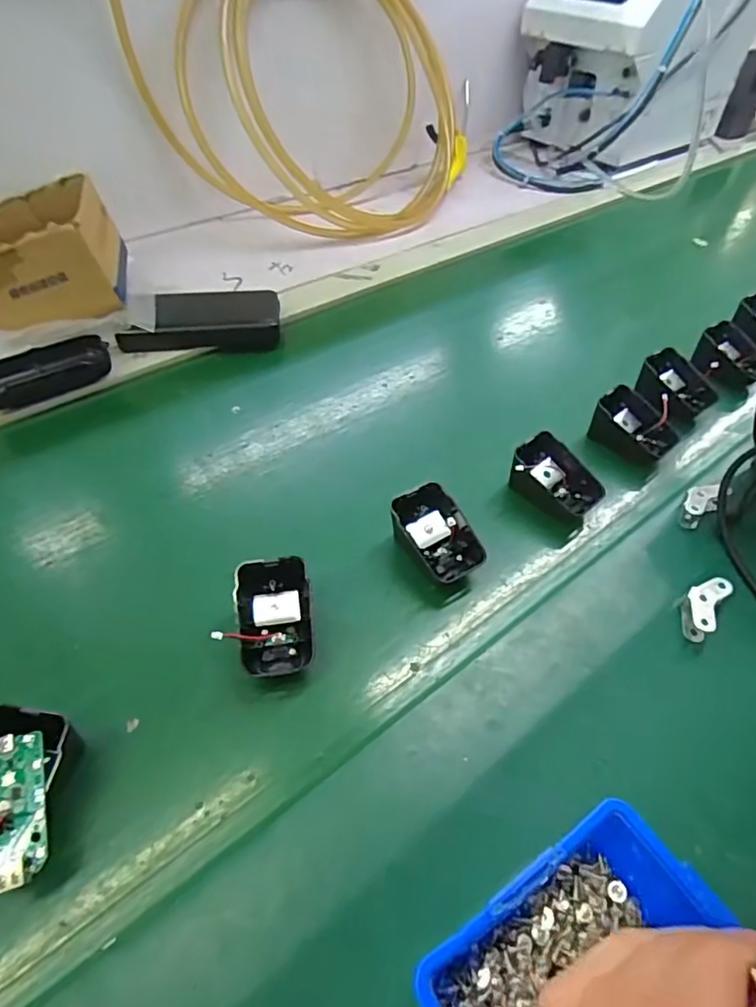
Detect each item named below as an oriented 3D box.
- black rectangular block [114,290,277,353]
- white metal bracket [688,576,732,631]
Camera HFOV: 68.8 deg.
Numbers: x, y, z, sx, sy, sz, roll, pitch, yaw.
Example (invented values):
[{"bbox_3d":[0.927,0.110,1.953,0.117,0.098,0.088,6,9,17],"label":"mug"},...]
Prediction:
[{"bbox_3d":[-0.178,-0.187,0.561,0.150,0.025,0.071,-7,51,-6],"label":"black rectangular block"},{"bbox_3d":[0.213,0.066,0.363,0.020,0.019,0.048,32,57,23],"label":"white metal bracket"}]

